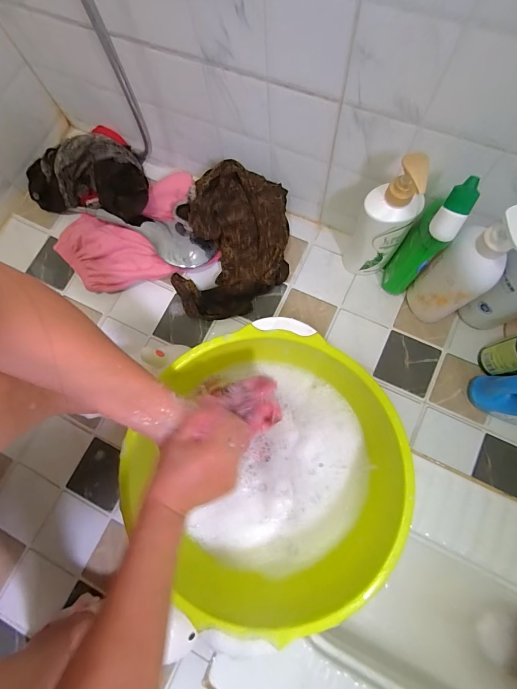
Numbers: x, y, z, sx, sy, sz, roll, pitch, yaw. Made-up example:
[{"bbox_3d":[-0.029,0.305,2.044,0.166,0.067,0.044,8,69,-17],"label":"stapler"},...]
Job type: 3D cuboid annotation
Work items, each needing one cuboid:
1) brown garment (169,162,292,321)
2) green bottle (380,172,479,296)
[{"bbox_3d":[-0.054,-0.185,0.581,0.212,0.119,0.256,0,76,3],"label":"brown garment"},{"bbox_3d":[0.240,-0.143,0.482,0.051,0.233,0.052,-1,74,4],"label":"green bottle"}]

